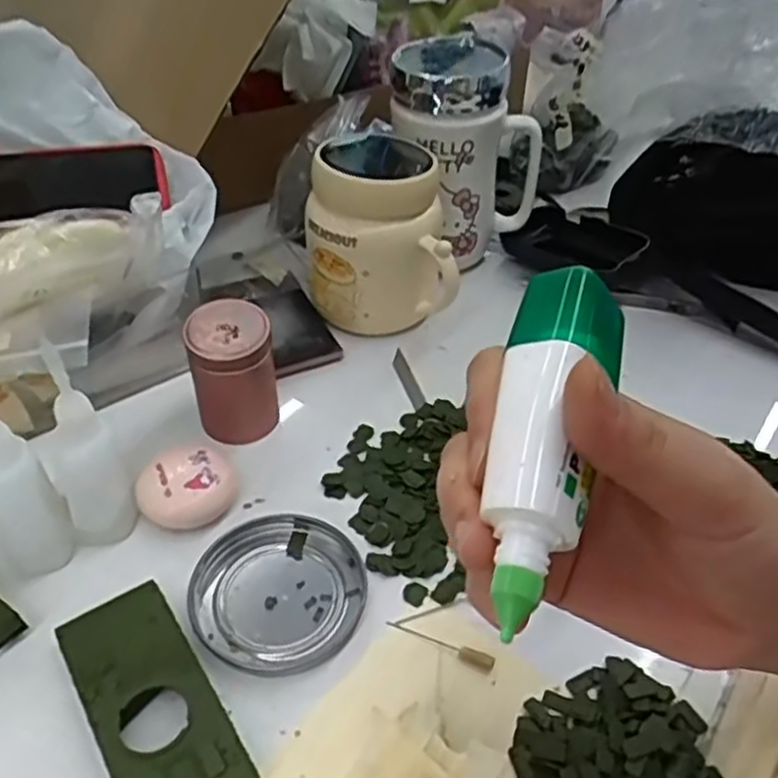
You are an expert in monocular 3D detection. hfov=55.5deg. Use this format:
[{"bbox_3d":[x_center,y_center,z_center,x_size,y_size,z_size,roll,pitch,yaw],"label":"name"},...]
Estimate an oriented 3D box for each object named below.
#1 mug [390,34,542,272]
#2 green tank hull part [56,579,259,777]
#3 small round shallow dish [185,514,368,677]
[{"bbox_3d":[0.046,-0.158,0.504,0.092,0.137,0.073,-29,50,-29],"label":"mug"},{"bbox_3d":[-0.096,0.125,0.299,0.045,0.019,0.106,-25,49,-26],"label":"green tank hull part"},{"bbox_3d":[-0.052,0.094,0.345,0.077,0.007,0.076,1,43,-1],"label":"small round shallow dish"}]

